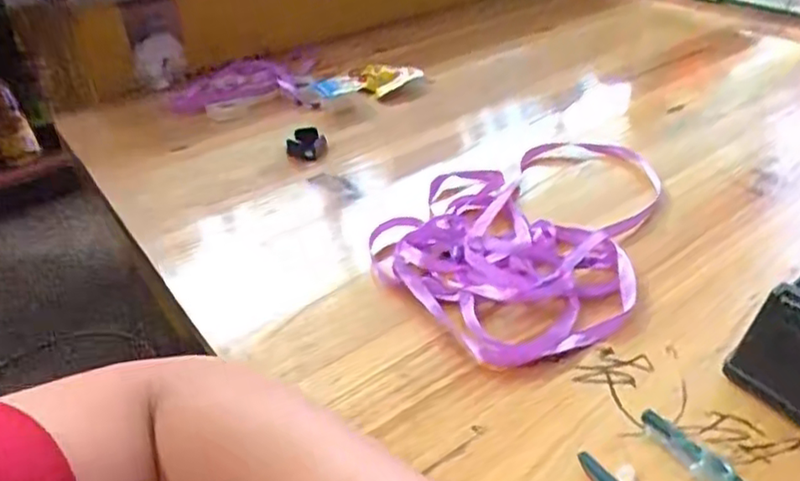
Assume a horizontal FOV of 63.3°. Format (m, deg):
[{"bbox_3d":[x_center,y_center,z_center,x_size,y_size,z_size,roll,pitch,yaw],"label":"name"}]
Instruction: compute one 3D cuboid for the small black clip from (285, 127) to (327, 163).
[{"bbox_3d":[-0.084,-0.090,0.611,0.035,0.021,0.030,24,44,33],"label":"small black clip"}]

